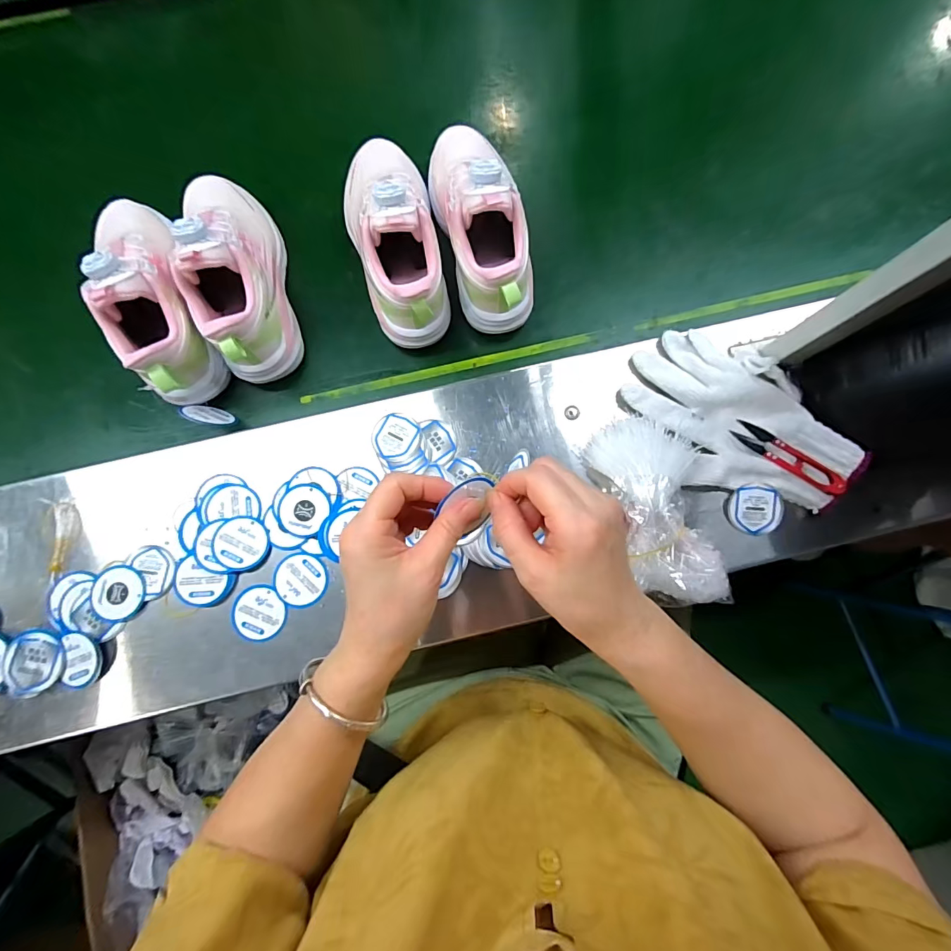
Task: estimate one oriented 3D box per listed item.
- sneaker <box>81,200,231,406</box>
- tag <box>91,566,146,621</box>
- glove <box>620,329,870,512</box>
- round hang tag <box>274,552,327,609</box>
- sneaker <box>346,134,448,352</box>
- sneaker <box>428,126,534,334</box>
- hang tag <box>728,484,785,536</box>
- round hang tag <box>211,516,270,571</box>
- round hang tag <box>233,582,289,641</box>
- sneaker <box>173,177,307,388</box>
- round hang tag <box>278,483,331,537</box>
[{"bbox_3d":[-0.308,-0.177,0.424,0.071,0.111,0.222,-20,83,-3],"label":"sneaker"},{"bbox_3d":[-0.328,0.108,0.407,0.044,0.007,0.047,1,80,-8],"label":"tag"},{"bbox_3d":[0.243,-0.045,0.416,0.206,0.030,0.118,40,84,4],"label":"glove"},{"bbox_3d":[-0.161,0.097,0.408,0.047,0.004,0.048,0,82,-1],"label":"round hang tag"},{"bbox_3d":[-0.081,-0.240,0.433,0.077,0.114,0.212,-17,83,-3],"label":"sneaker"},{"bbox_3d":[0.006,-0.257,0.436,0.085,0.115,0.213,-15,83,-3],"label":"sneaker"},{"bbox_3d":[0.262,0.032,0.414,0.045,0.005,0.046,21,92,8],"label":"hang tag"},{"bbox_3d":[-0.217,0.063,0.410,0.047,0.004,0.048,3,76,-13],"label":"round hang tag"},{"bbox_3d":[-0.197,0.126,0.404,0.047,0.005,0.049,1,78,-5],"label":"round hang tag"},{"bbox_3d":[-0.232,-0.205,0.426,0.073,0.113,0.219,-13,83,-3],"label":"sneaker"},{"bbox_3d":[-0.161,0.032,0.416,0.047,0.004,0.048,1,79,-4],"label":"round hang tag"}]

